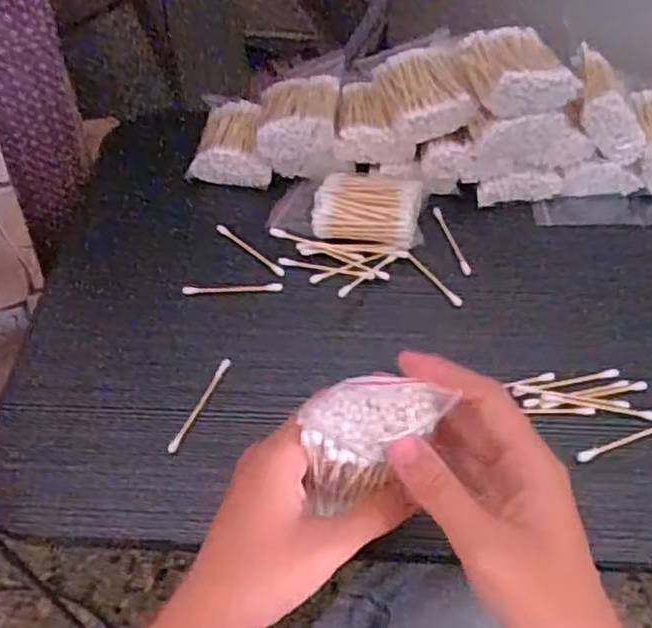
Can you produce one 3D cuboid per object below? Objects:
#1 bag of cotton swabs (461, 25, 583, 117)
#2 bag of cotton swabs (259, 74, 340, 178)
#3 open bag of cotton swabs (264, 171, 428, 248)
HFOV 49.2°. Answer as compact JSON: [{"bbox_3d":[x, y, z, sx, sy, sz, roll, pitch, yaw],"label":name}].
[{"bbox_3d":[0.131,-0.169,0.490,0.061,0.035,0.065,-13,53,-10],"label":"bag of cotton swabs"},{"bbox_3d":[-0.020,-0.152,0.543,0.059,0.035,0.078,3,52,2],"label":"bag of cotton swabs"},{"bbox_3d":[0.017,-0.082,0.528,0.107,0.030,0.060,7,52,5],"label":"open bag of cotton swabs"}]

